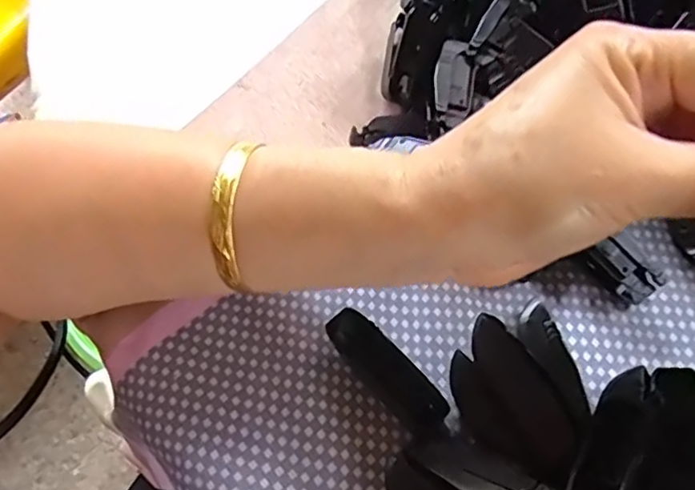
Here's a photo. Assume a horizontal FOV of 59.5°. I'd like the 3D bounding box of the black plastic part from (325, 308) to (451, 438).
[{"bbox_3d":[0.015,0.049,0.236,0.017,0.011,0.055,-40,69,-14],"label":"black plastic part"}]

